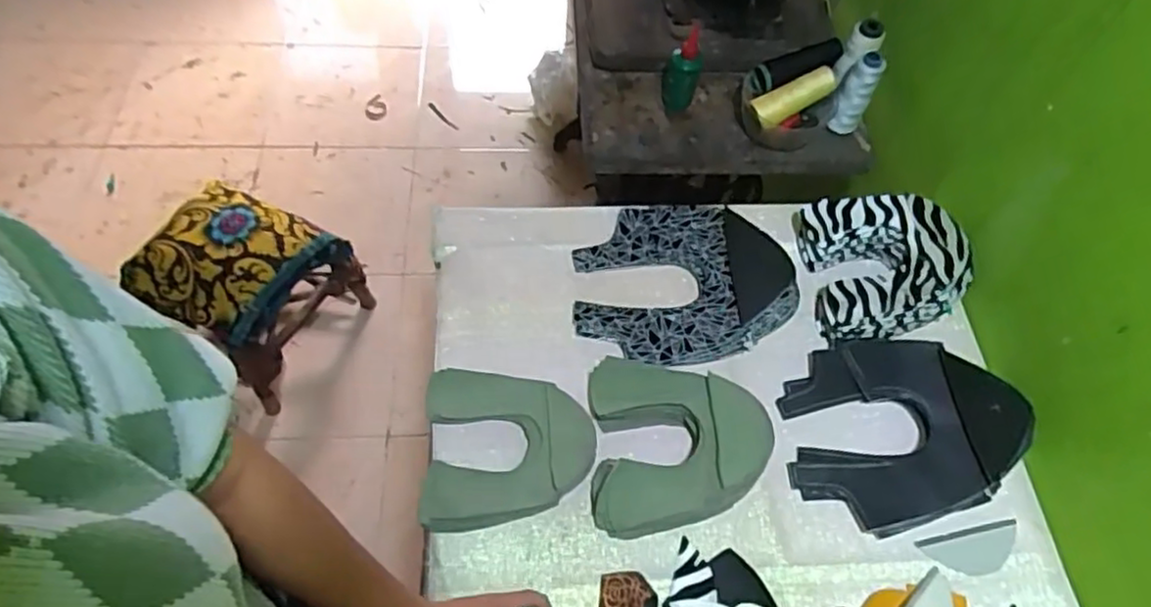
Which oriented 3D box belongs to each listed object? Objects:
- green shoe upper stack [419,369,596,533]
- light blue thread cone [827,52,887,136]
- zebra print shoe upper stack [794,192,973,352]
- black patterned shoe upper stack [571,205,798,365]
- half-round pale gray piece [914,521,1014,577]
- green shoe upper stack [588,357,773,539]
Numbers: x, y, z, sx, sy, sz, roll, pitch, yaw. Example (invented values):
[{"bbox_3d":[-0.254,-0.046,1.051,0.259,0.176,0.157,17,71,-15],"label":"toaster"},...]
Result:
[{"bbox_3d":[-0.065,0.141,0.678,0.162,0.025,0.154,-1,60,-5],"label":"green shoe upper stack"},{"bbox_3d":[0.364,-0.268,0.890,0.037,0.123,0.033,26,62,11],"label":"light blue thread cone"},{"bbox_3d":[0.350,-0.048,0.772,0.161,0.066,0.170,-4,60,-6],"label":"zebra print shoe upper stack"},{"bbox_3d":[0.123,-0.026,0.763,0.245,0.051,0.189,2,60,-3],"label":"black patterned shoe upper stack"},{"bbox_3d":[0.382,0.238,0.656,0.101,0.006,0.041,-9,61,-9],"label":"half-round pale gray piece"},{"bbox_3d":[0.101,0.135,0.674,0.168,0.037,0.167,1,60,-4],"label":"green shoe upper stack"}]

